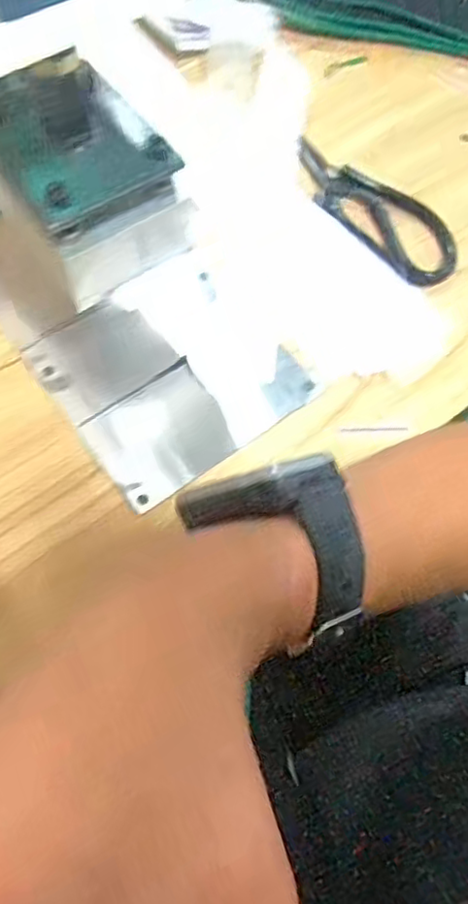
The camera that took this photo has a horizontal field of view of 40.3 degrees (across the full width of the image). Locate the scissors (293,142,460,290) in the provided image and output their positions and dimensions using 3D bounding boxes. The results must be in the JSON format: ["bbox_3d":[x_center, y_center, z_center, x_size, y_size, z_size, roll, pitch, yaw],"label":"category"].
[{"bbox_3d":[0.101,-0.185,0.477,0.052,0.013,0.158,-39,73,-2],"label":"scissors"}]

